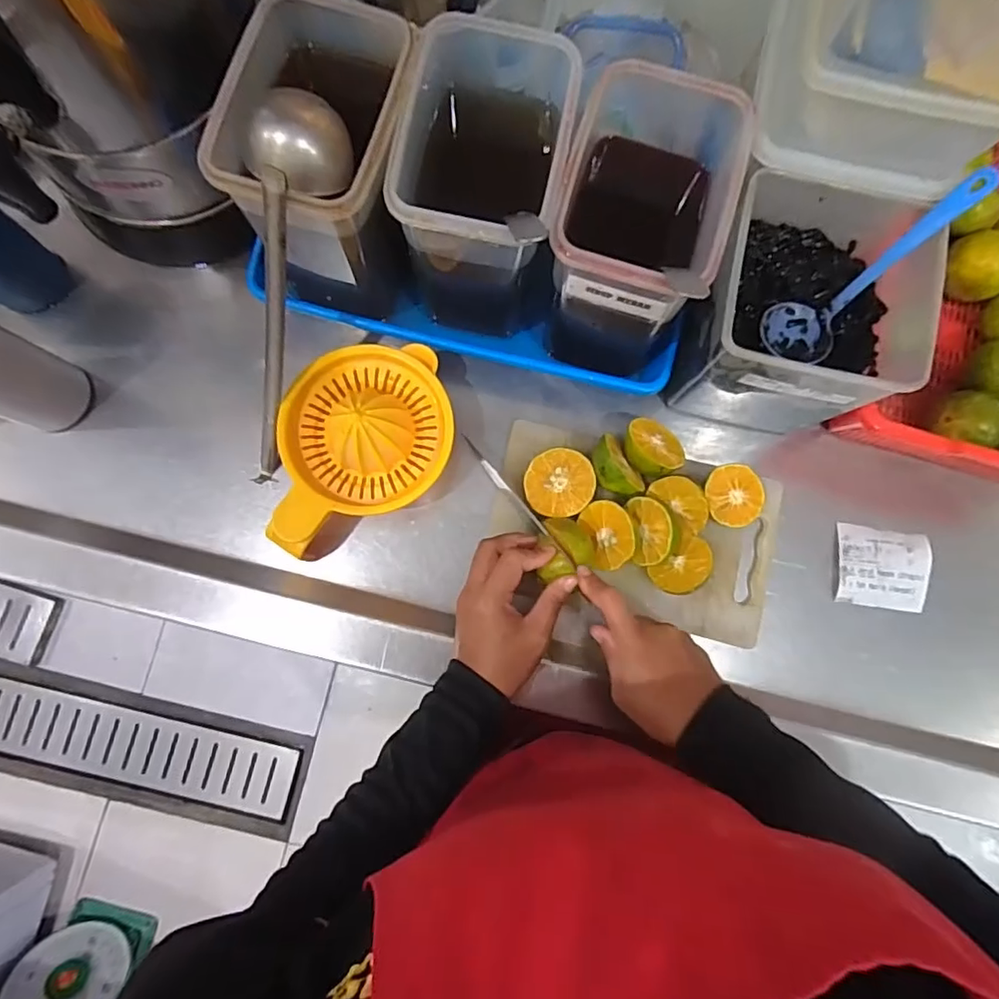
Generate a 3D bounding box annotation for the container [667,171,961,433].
[{"bbox_3d":[0.222,-0.146,0.438,0.133,0.143,0.147,9,83,-1],"label":"container"}]

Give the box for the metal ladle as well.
[{"bbox_3d":[-0.155,-0.121,0.401,0.043,0.281,0.043,26,39,1],"label":"metal ladle"}]

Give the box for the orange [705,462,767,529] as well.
[{"bbox_3d":[0.196,-0.002,0.472,0.048,0.022,0.050,0,83,-2],"label":"orange"}]

